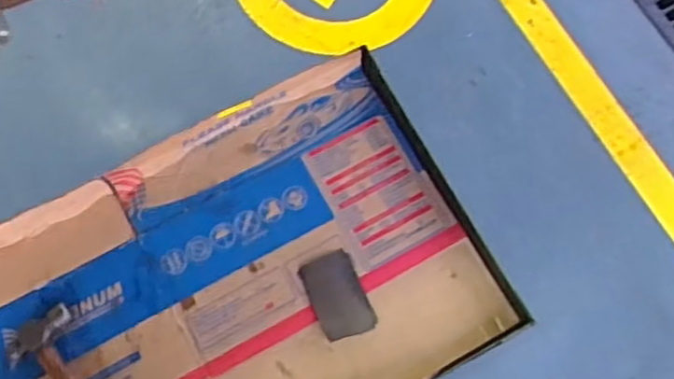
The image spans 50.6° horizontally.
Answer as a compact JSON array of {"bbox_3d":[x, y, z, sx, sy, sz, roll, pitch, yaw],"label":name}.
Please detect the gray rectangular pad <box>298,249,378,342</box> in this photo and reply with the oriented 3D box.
[{"bbox_3d":[0.001,0.140,0.953,0.070,0.011,0.112,-23,74,-6],"label":"gray rectangular pad"}]

